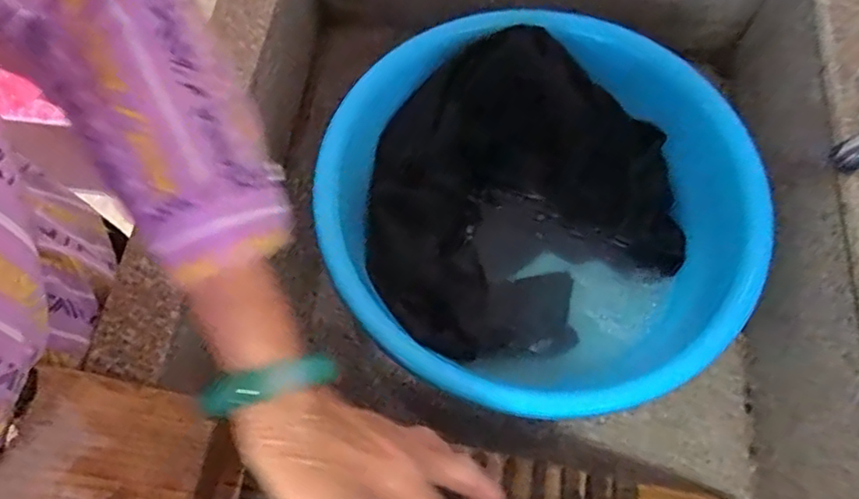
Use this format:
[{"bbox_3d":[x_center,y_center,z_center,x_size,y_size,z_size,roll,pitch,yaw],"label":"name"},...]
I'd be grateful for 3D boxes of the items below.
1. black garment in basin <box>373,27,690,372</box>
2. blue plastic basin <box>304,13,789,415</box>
[{"bbox_3d":[0.073,-0.042,0.541,0.281,0.117,0.243,-34,68,-13],"label":"black garment in basin"},{"bbox_3d":[0.092,-0.027,0.522,0.317,0.123,0.336,-1,65,2],"label":"blue plastic basin"}]

